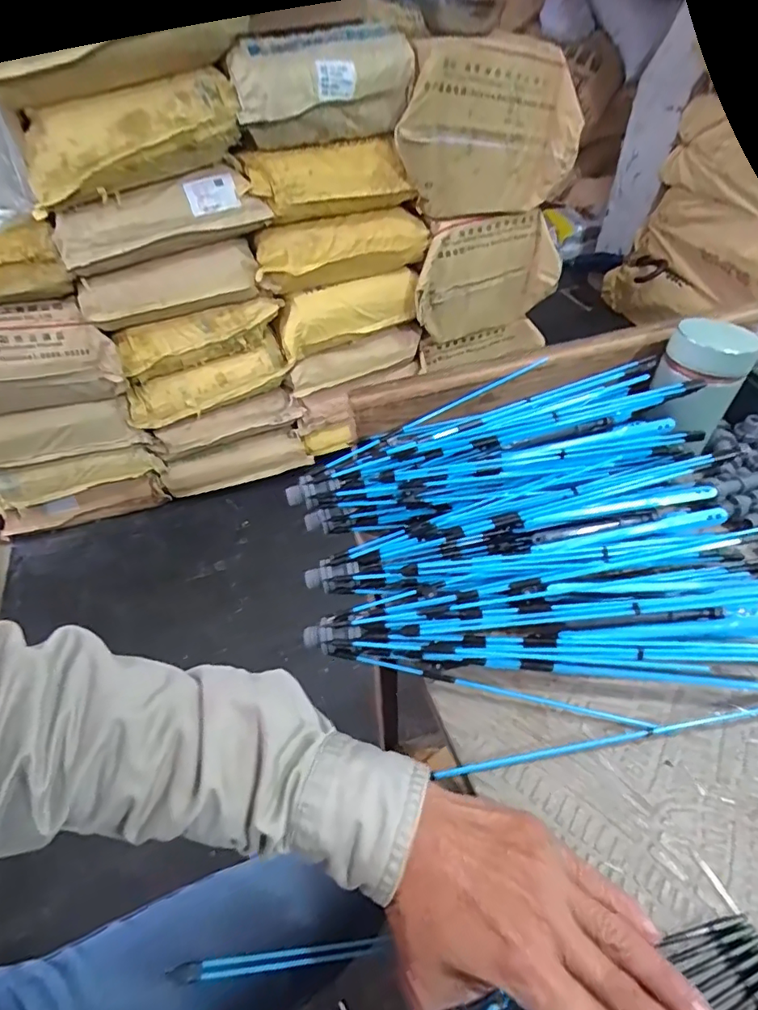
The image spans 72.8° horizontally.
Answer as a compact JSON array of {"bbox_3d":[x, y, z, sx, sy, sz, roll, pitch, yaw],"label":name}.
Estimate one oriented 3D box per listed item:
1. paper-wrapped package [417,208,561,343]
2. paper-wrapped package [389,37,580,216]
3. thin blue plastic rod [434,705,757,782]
[{"bbox_3d":[0.297,-0.620,1.434,0.408,0.312,0.088,-11,48,-8],"label":"paper-wrapped package"},{"bbox_3d":[0.234,-0.822,1.143,0.411,0.309,0.120,-10,47,-7],"label":"paper-wrapped package"},{"bbox_3d":[0.156,0.135,0.307,0.249,0.012,0.006,-8,47,-6],"label":"thin blue plastic rod"}]

